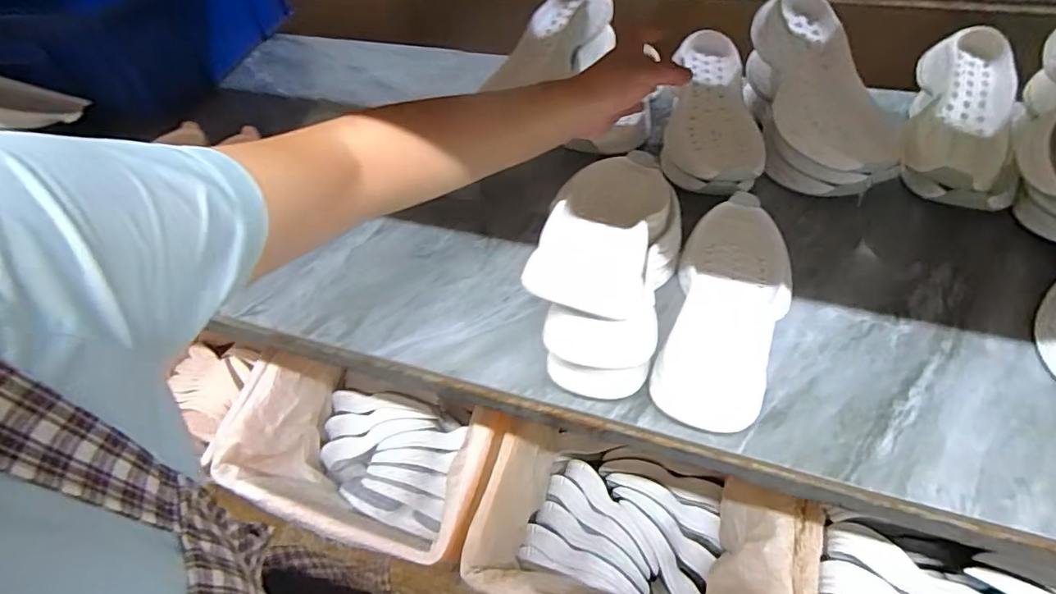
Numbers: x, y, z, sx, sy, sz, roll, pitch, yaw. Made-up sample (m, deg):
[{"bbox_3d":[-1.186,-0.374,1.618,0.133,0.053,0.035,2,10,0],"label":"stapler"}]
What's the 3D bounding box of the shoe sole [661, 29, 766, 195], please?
[{"bbox_3d":[0.225,-0.237,0.640,0.105,0.036,0.253,3,61,10],"label":"shoe sole"}]

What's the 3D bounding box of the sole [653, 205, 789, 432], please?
[{"bbox_3d":[0.191,0.006,0.496,0.098,0.045,0.254,19,49,17],"label":"sole"}]

